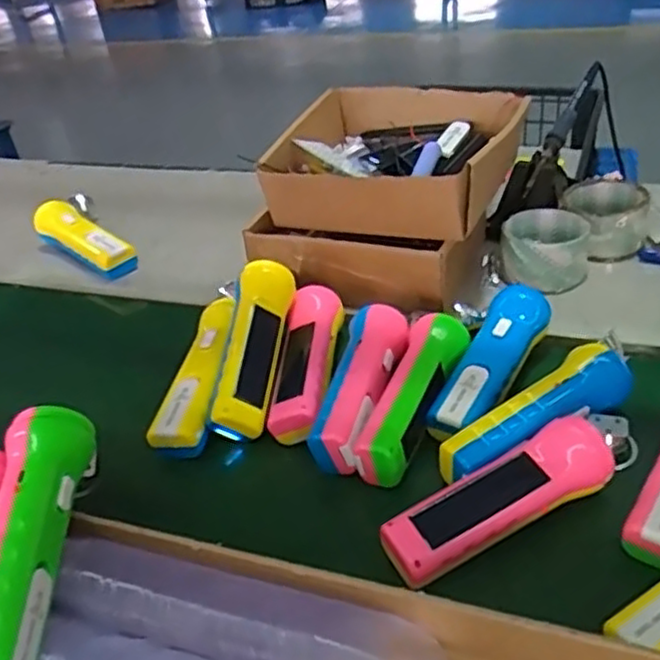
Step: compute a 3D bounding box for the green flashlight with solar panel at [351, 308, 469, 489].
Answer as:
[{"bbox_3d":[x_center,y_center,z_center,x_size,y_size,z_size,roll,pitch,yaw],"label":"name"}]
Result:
[{"bbox_3d":[0.067,0.049,0.550,0.043,0.040,0.158,10,40,23],"label":"green flashlight with solar panel"}]

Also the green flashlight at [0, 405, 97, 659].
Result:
[{"bbox_3d":[-0.174,0.118,0.402,0.048,0.039,0.159,-5,49,3],"label":"green flashlight"}]

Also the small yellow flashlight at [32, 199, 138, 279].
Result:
[{"bbox_3d":[-0.287,-0.100,0.819,0.175,0.051,0.042,27,49,38],"label":"small yellow flashlight"}]

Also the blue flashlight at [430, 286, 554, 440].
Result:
[{"bbox_3d":[0.131,0.027,0.573,0.044,0.046,0.164,18,44,30],"label":"blue flashlight"}]

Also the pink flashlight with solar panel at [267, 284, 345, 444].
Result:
[{"bbox_3d":[-0.019,0.024,0.595,0.045,0.035,0.161,-1,37,9],"label":"pink flashlight with solar panel"}]

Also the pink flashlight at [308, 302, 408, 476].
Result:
[{"bbox_3d":[0.028,0.039,0.566,0.046,0.034,0.166,5,38,16],"label":"pink flashlight"}]

